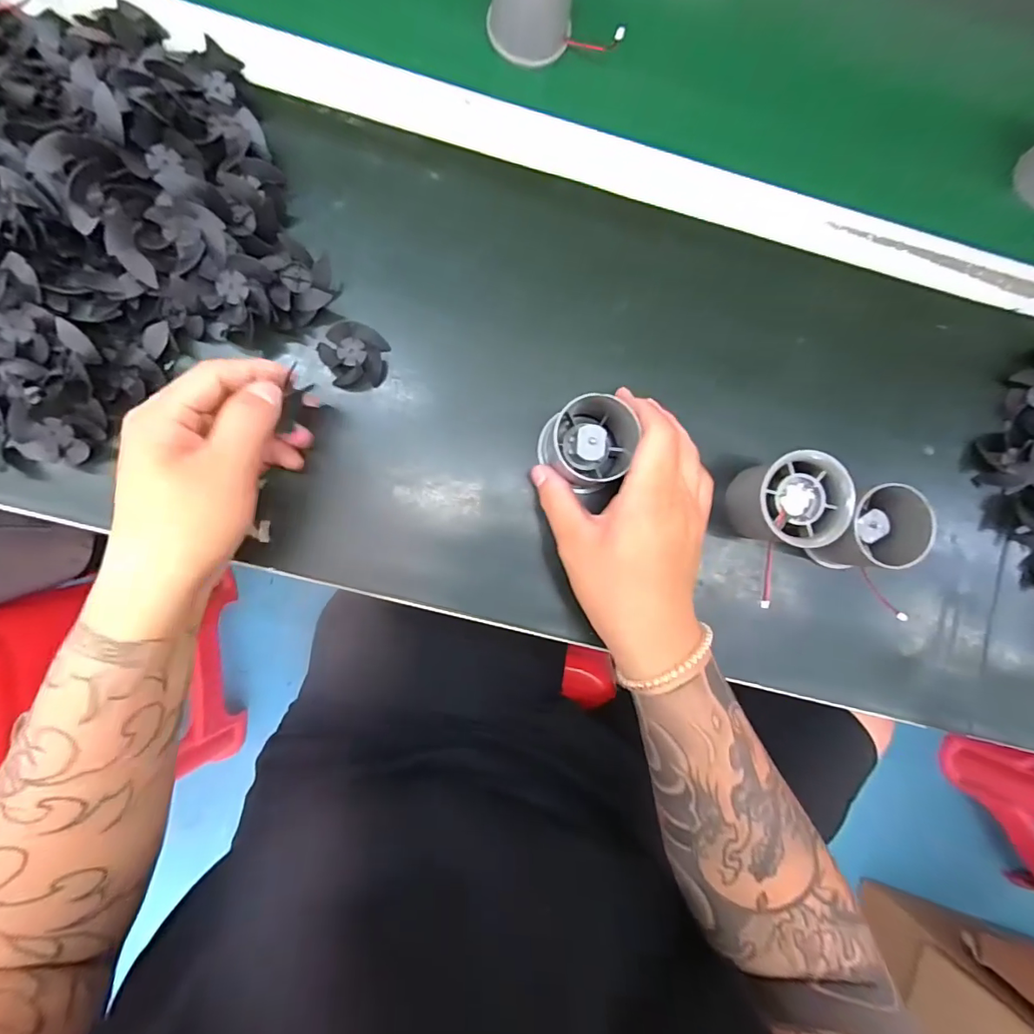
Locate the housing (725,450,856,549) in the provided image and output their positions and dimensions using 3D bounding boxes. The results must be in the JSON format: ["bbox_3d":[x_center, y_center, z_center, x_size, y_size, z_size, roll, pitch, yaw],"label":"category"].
[{"bbox_3d":[0.168,-0.009,0.324,0.054,0.065,0.051,7,87,-4],"label":"housing"}]

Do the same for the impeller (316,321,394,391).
[{"bbox_3d":[-0.102,-0.102,0.329,0.040,0.017,0.038,0,87,-5],"label":"impeller"}]

